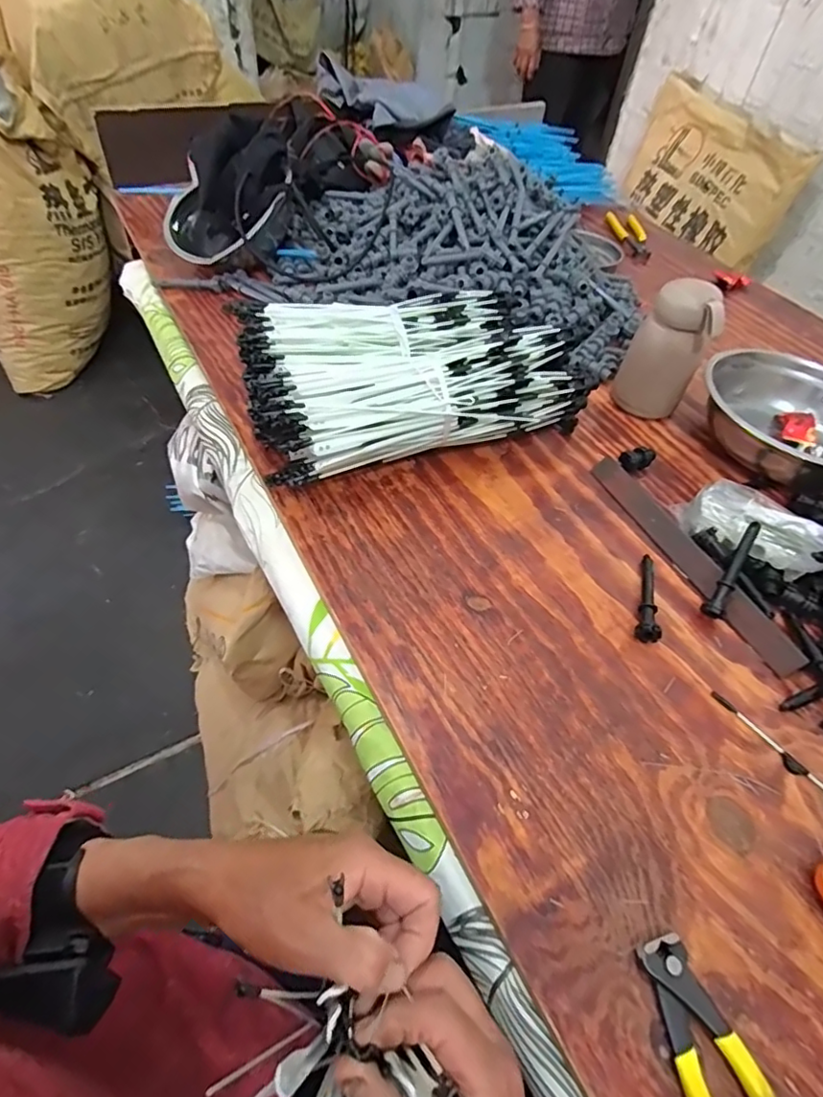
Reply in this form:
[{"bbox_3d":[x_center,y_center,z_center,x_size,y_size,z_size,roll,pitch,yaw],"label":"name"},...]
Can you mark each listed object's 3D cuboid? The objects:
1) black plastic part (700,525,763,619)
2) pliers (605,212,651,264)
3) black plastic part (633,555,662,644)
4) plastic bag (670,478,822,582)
[{"bbox_3d":[0.286,0.019,0.491,0.018,0.015,0.094,29,82,18],"label":"black plastic part"},{"bbox_3d":[0.394,-0.560,0.996,0.050,0.014,0.170,1,51,-4],"label":"pliers"},{"bbox_3d":[0.214,0.041,0.493,0.020,0.018,0.092,19,52,10],"label":"black plastic part"},{"bbox_3d":[0.319,-0.014,0.530,0.129,0.047,0.074,37,57,23],"label":"plastic bag"}]

